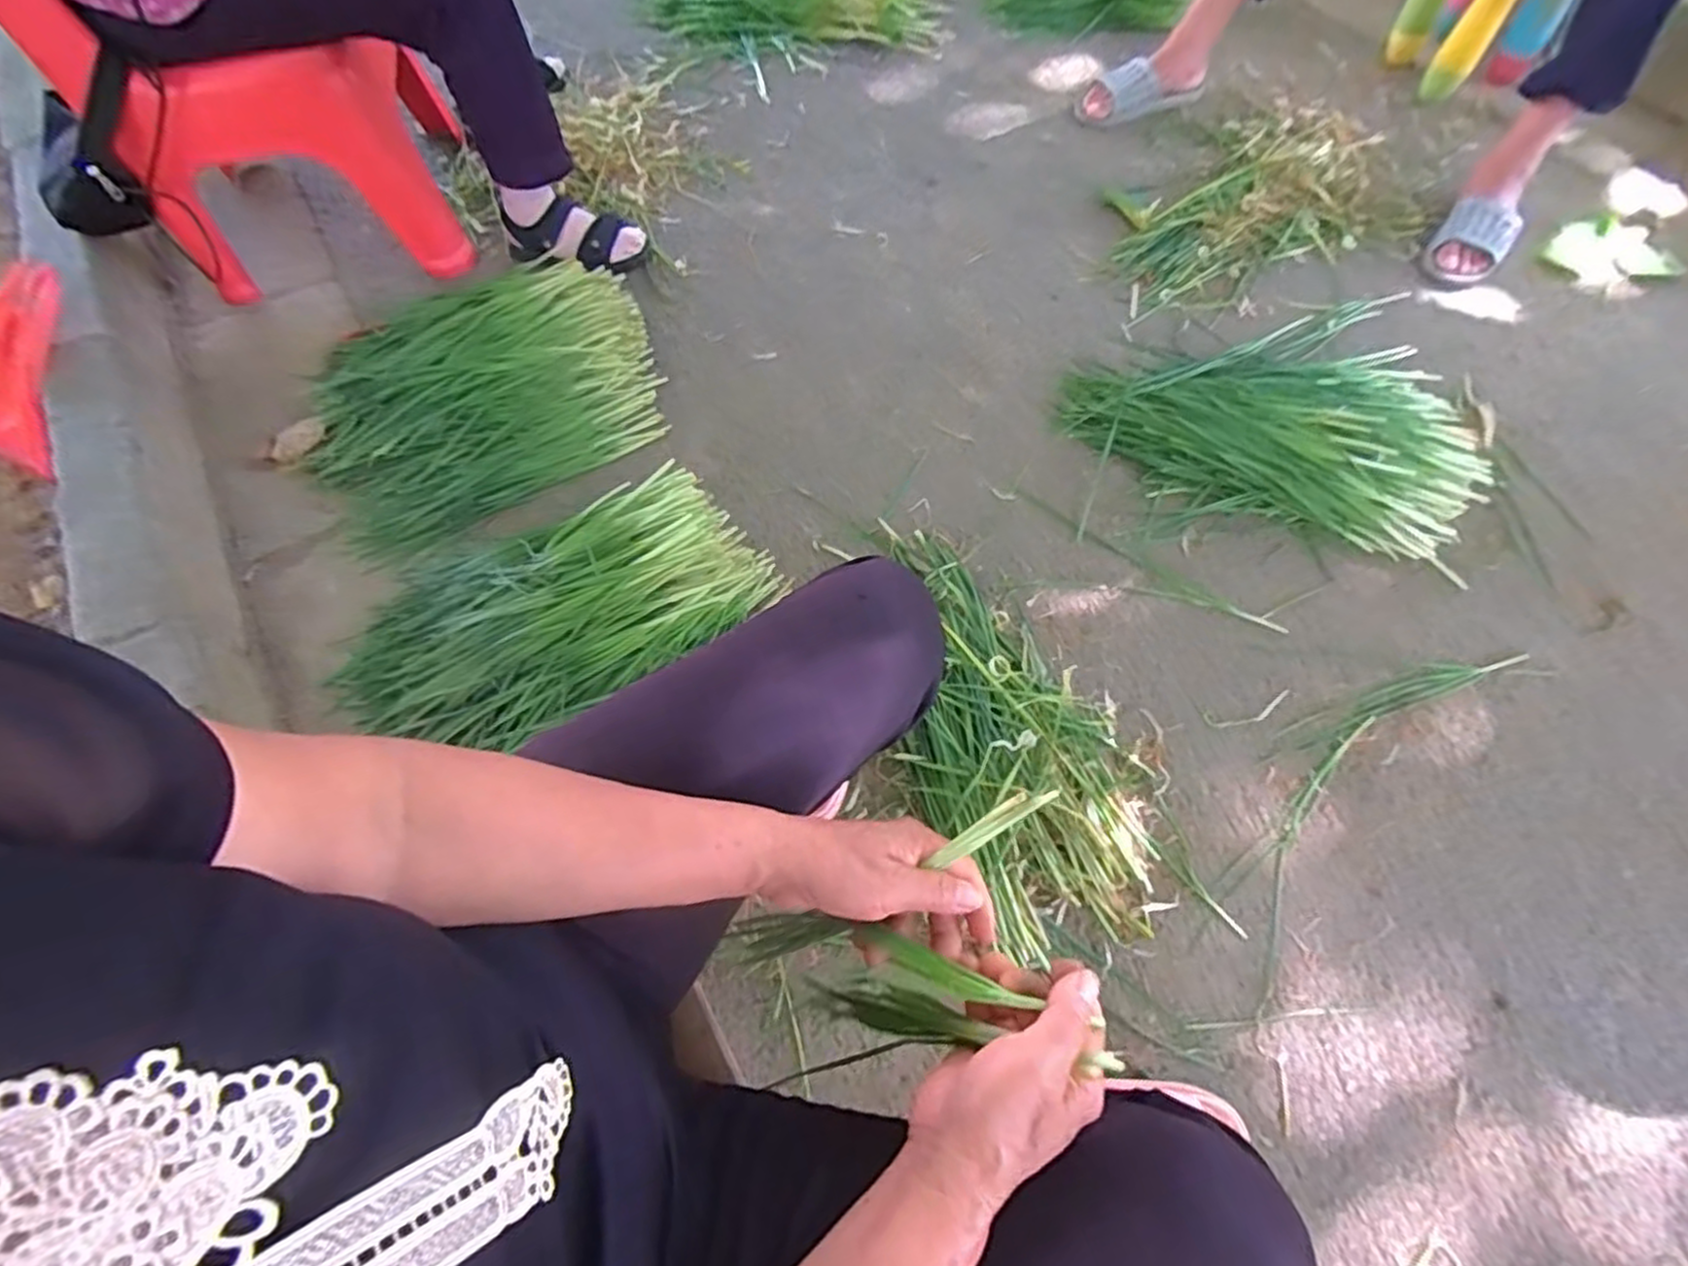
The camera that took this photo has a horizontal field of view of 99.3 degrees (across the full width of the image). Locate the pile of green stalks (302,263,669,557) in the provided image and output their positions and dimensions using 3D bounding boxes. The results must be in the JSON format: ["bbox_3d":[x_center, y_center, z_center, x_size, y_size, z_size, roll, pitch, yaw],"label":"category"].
[{"bbox_3d":[-0.500,-0.343,0.978,0.477,0.128,0.355,-23,69,-9],"label":"pile of green stalks"}]

